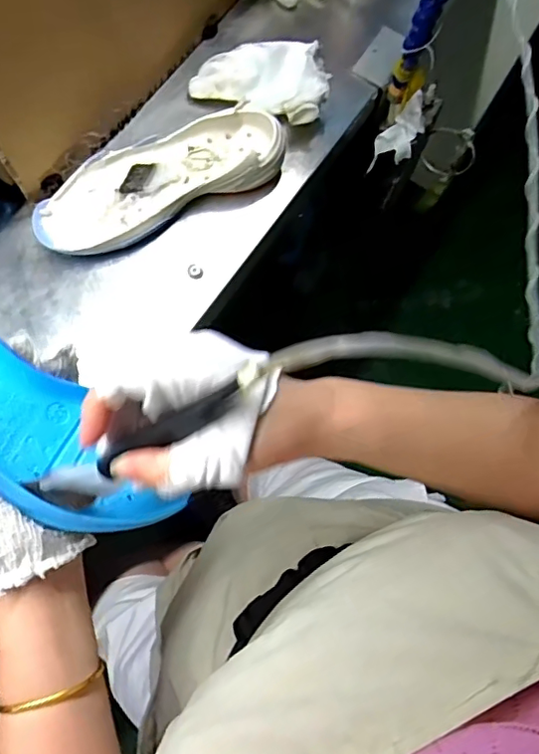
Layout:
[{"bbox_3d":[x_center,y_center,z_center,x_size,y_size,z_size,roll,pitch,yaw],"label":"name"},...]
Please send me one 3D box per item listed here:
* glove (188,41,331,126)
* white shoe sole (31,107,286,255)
[{"bbox_3d":[-0.003,-0.363,0.660,0.156,0.048,0.112,22,74,1],"label":"glove"},{"bbox_3d":[-0.122,-0.219,0.612,0.282,0.045,0.103,-28,79,-12],"label":"white shoe sole"}]

